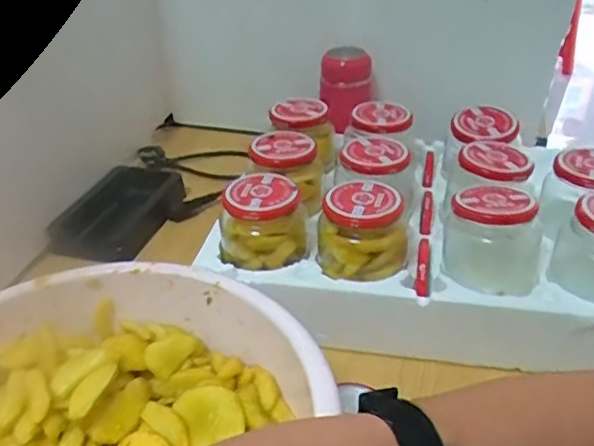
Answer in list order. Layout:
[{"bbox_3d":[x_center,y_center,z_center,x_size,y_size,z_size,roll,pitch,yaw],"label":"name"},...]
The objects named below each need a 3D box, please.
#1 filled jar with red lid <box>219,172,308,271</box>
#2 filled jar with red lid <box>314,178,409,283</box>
[{"bbox_3d":[-0.031,-0.003,0.555,0.078,0.064,0.067,-3,34,-5],"label":"filled jar with red lid"},{"bbox_3d":[0.058,0.005,0.532,0.079,0.063,0.064,2,34,4],"label":"filled jar with red lid"}]

